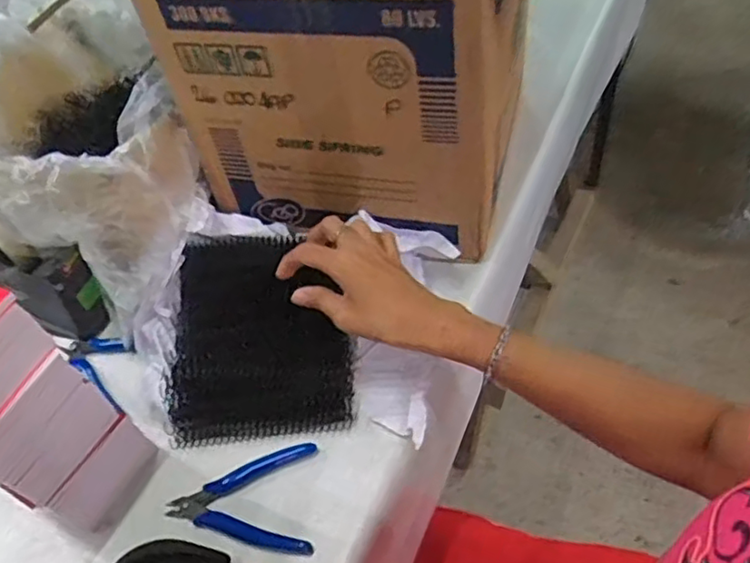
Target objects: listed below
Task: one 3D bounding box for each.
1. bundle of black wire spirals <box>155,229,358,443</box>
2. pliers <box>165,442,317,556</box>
[{"bbox_3d":[-0.104,0.037,0.581,0.158,0.039,0.209,-6,49,1],"label":"bundle of black wire spirals"},{"bbox_3d":[-0.108,0.178,0.502,0.116,0.010,0.085,-6,49,1],"label":"pliers"}]

